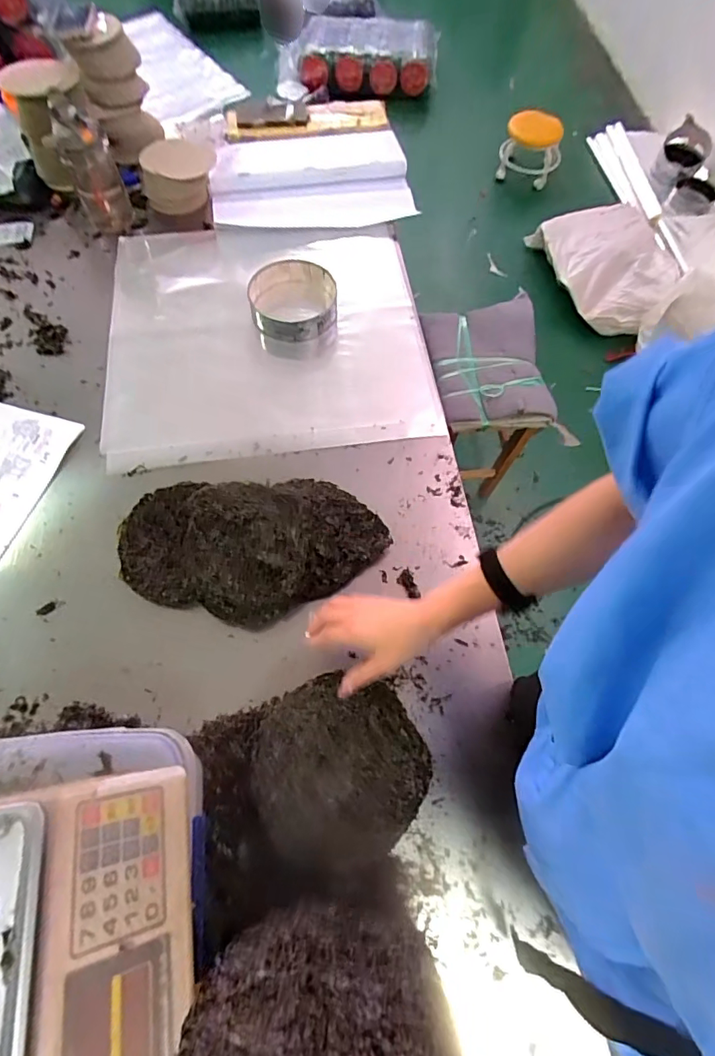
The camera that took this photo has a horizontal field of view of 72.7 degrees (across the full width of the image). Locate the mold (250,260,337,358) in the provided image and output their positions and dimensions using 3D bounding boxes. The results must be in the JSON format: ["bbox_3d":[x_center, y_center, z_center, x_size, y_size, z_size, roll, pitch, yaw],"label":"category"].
[{"bbox_3d":[-0.131,-0.460,0.992,0.175,0.059,0.174,-6,63,-6],"label":"mold"}]

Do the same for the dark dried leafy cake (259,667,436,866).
[{"bbox_3d":[-0.019,0.267,0.554,0.188,0.020,0.189,-2,63,-3],"label":"dark dried leafy cake"}]

